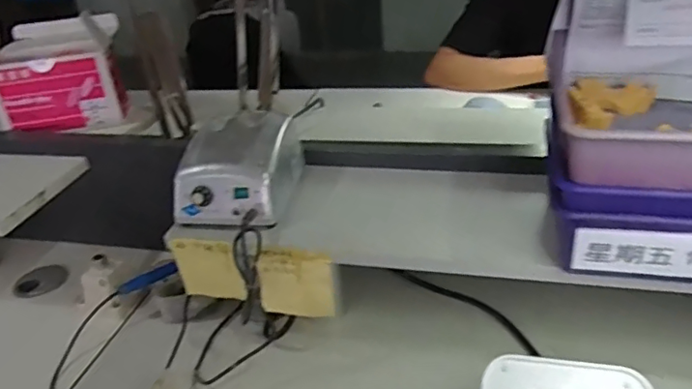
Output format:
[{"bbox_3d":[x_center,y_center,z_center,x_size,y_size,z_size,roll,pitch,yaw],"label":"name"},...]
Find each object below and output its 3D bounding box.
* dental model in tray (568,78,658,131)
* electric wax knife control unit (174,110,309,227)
[{"bbox_3d":[0.223,-0.081,0.494,0.089,0.021,0.052,-25,36,-29],"label":"dental model in tray"},{"bbox_3d":[-0.105,-0.030,0.576,0.099,0.073,0.135,4,32,16],"label":"electric wax knife control unit"}]

